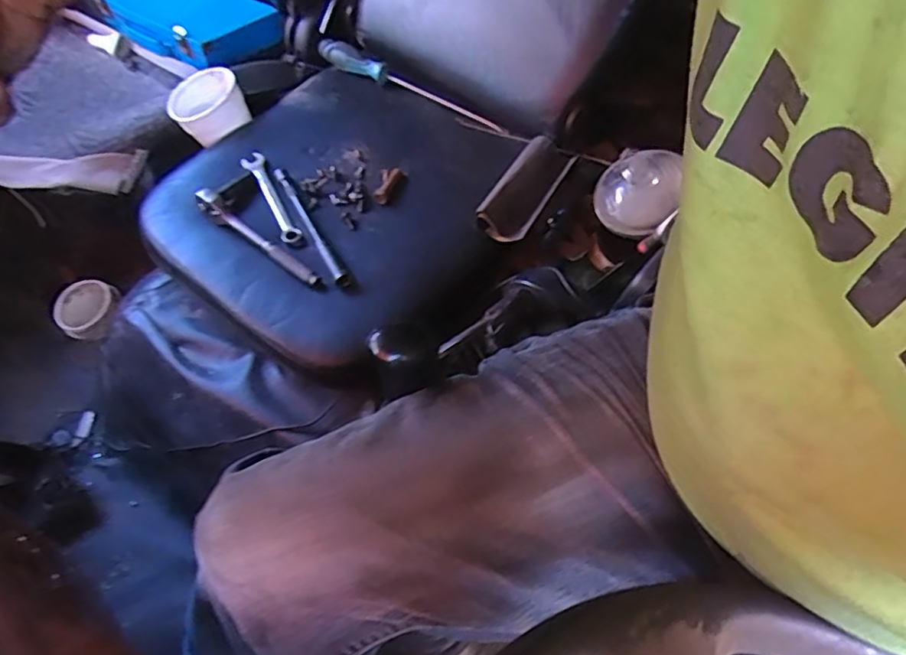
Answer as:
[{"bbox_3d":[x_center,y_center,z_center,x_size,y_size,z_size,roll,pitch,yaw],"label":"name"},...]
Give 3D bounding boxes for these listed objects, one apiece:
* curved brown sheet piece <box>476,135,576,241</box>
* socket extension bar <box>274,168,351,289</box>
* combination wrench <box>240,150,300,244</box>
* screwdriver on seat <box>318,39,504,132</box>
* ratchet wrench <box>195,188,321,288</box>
[{"bbox_3d":[0.090,-0.168,0.702,0.060,0.029,0.143,30,64,18],"label":"curved brown sheet piece"},{"bbox_3d":[-0.172,-0.125,0.696,0.016,0.012,0.208,-27,62,-14],"label":"socket extension bar"},{"bbox_3d":[-0.225,-0.162,0.722,0.027,0.010,0.157,-24,61,-12],"label":"combination wrench"},{"bbox_3d":[-0.062,-0.335,0.802,0.293,0.032,0.023,28,64,18],"label":"screwdriver on seat"},{"bbox_3d":[-0.225,-0.101,0.672,0.187,0.031,0.026,36,66,21],"label":"ratchet wrench"}]

